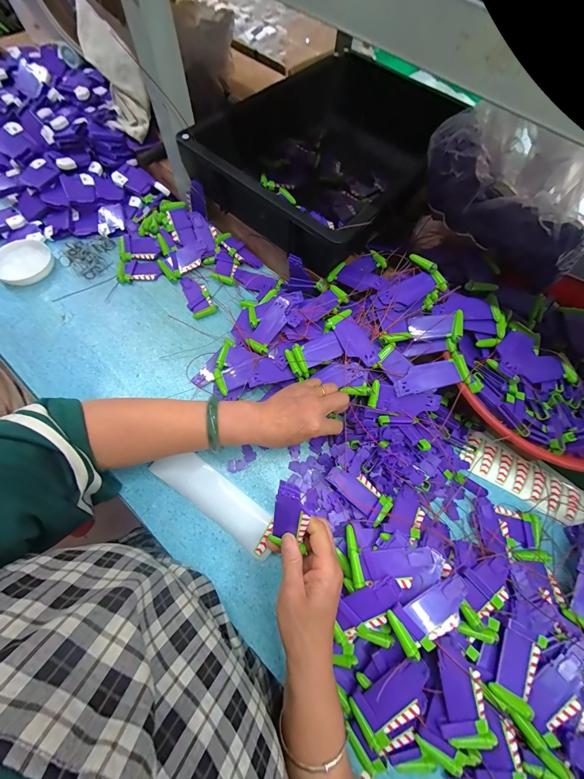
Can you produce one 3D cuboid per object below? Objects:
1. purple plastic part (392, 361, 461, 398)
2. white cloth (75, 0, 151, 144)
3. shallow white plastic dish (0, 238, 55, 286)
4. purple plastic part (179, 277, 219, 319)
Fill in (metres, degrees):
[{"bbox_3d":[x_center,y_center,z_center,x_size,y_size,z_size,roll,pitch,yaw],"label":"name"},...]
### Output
[{"bbox_3d":[0.176,-0.015,0.380,0.077,0.004,0.035,-16,71,22],"label":"purple plastic part"},{"bbox_3d":[-0.311,-0.553,0.503,0.083,0.174,0.057,-33,47,-17],"label":"white cloth"},{"bbox_3d":[-0.471,-0.225,0.504,0.088,0.023,0.090,-32,73,-15],"label":"shallow white plastic dish"},{"bbox_3d":[-0.167,-0.163,0.495,0.042,0.013,0.090,-30,72,-14],"label":"purple plastic part"}]

